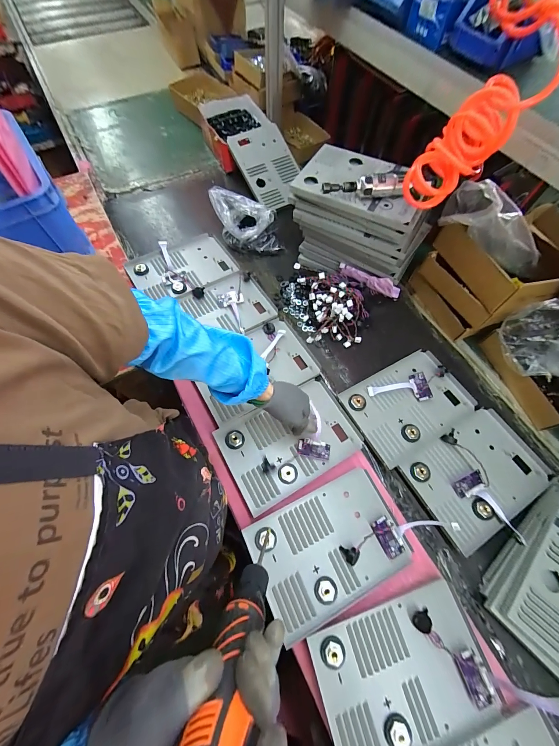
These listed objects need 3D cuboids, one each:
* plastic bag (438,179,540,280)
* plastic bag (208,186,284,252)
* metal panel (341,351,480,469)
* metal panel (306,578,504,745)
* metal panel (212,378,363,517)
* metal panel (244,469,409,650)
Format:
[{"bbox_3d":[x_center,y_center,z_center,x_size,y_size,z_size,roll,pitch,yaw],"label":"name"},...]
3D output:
[{"bbox_3d":[0.454,-0.301,0.612,0.238,0.122,0.113,36,66,-12],"label":"plastic bag"},{"bbox_3d":[-0.095,-0.441,0.821,0.174,0.089,0.192,-12,65,-7],"label":"plastic bag"},{"bbox_3d":[0.286,0.065,0.631,0.253,0.021,0.180,-27,67,-13],"label":"metal panel"},{"bbox_3d":[0.188,0.462,0.434,0.248,0.017,0.171,-15,65,-8],"label":"metal panel"},{"bbox_3d":[0.023,0.137,0.593,0.265,0.023,0.179,-28,67,-14],"label":"metal panel"},{"bbox_3d":[0.088,0.309,0.506,0.252,0.020,0.180,-22,66,-11],"label":"metal panel"}]

